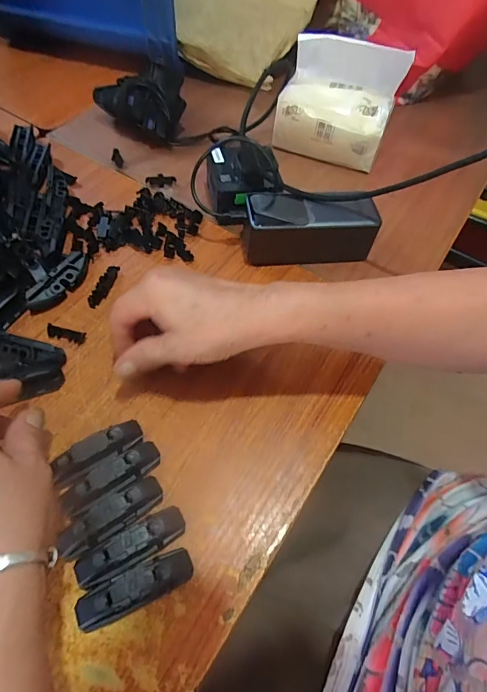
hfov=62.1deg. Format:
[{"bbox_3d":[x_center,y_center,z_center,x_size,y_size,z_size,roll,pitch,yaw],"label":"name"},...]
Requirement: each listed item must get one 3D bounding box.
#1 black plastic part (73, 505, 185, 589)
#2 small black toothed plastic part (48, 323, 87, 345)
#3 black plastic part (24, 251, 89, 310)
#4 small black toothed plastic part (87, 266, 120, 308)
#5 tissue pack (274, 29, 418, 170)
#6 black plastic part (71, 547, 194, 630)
[{"bbox_3d":[-0.074,0.133,0.267,0.073,0.019,0.020,-25,62,-17],"label":"black plastic part"},{"bbox_3d":[-0.158,-0.011,0.362,0.036,0.005,0.012,15,58,7],"label":"small black toothed plastic part"},{"bbox_3d":[-0.171,-0.062,0.380,0.019,0.022,0.074,31,61,16],"label":"black plastic part"},{"bbox_3d":[-0.134,-0.059,0.390,0.011,0.010,0.049,17,58,8],"label":"small black toothed plastic part"},{"bbox_3d":[0.114,-0.298,0.498,0.138,0.129,0.057,16,58,8],"label":"tissue pack"},{"bbox_3d":[-0.068,0.153,0.254,0.072,0.021,0.021,-21,61,-15],"label":"black plastic part"}]

